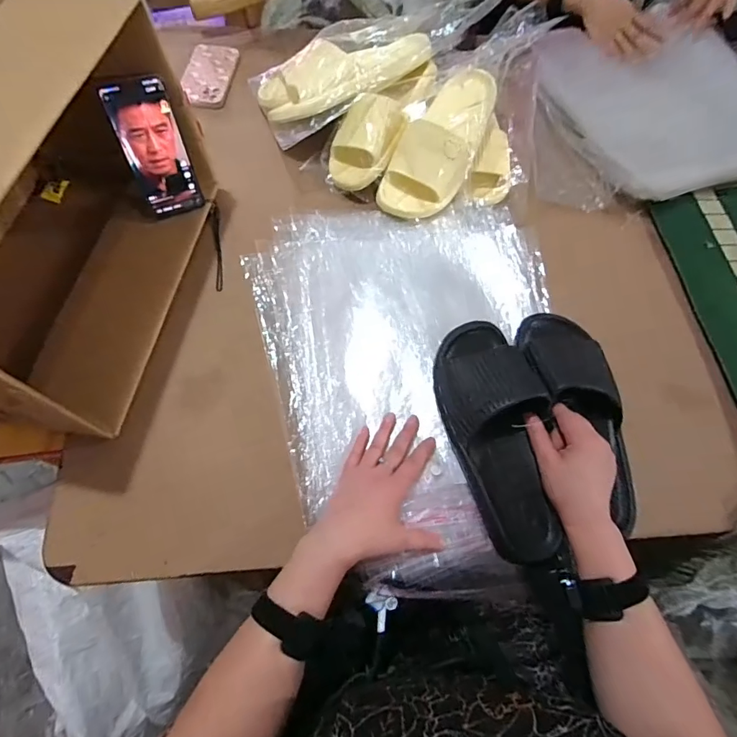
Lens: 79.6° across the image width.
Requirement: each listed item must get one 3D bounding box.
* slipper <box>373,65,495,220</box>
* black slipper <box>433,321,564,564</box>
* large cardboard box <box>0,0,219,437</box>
[{"bbox_3d":[0.109,-0.334,0.649,0.111,0.083,0.248,28,82,15],"label":"slipper"},{"bbox_3d":[0.153,0.074,0.513,0.113,0.064,0.276,-10,77,-4],"label":"black slipper"},{"bbox_3d":[-0.391,-0.174,0.494,0.286,0.275,0.424,9,66,1],"label":"large cardboard box"}]

